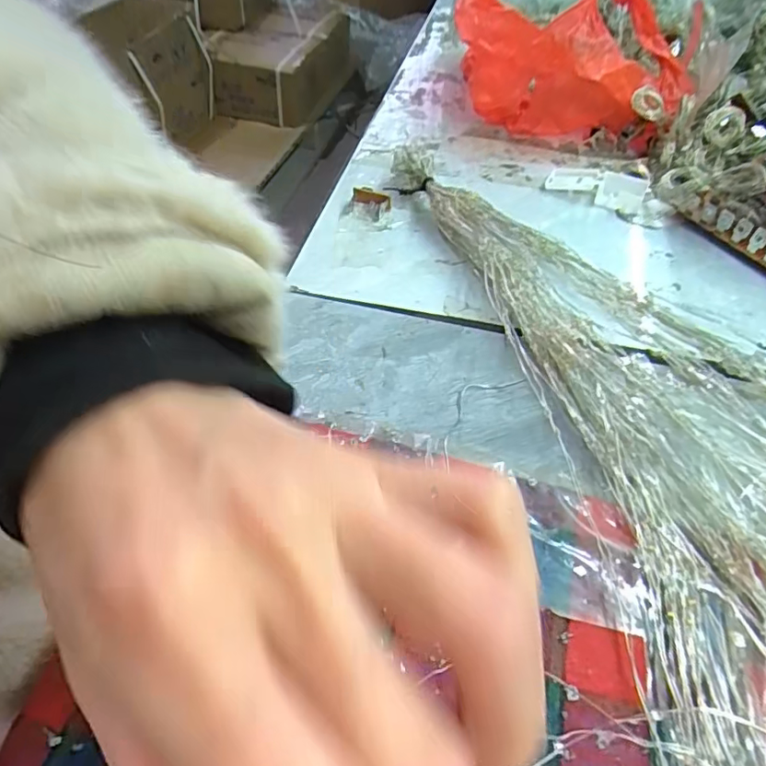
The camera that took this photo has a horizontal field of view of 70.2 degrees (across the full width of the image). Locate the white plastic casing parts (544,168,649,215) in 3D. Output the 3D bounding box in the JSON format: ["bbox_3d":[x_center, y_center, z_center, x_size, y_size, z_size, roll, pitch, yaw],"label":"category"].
[{"bbox_3d":[0.122,-0.112,0.312,0.053,0.004,0.024,18,72,12],"label":"white plastic casing parts"}]

